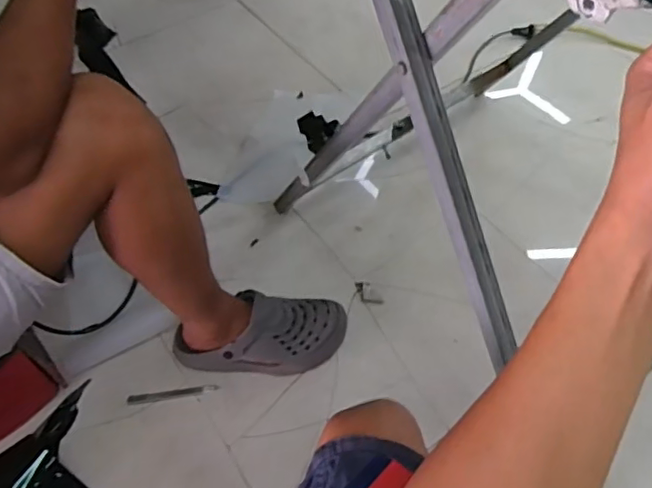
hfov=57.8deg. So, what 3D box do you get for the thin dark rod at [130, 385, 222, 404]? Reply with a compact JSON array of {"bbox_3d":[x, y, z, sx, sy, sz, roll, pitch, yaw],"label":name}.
[{"bbox_3d":[-0.235,0.232,0.911,0.136,0.011,0.018,-7,53,-2],"label":"thin dark rod"}]

